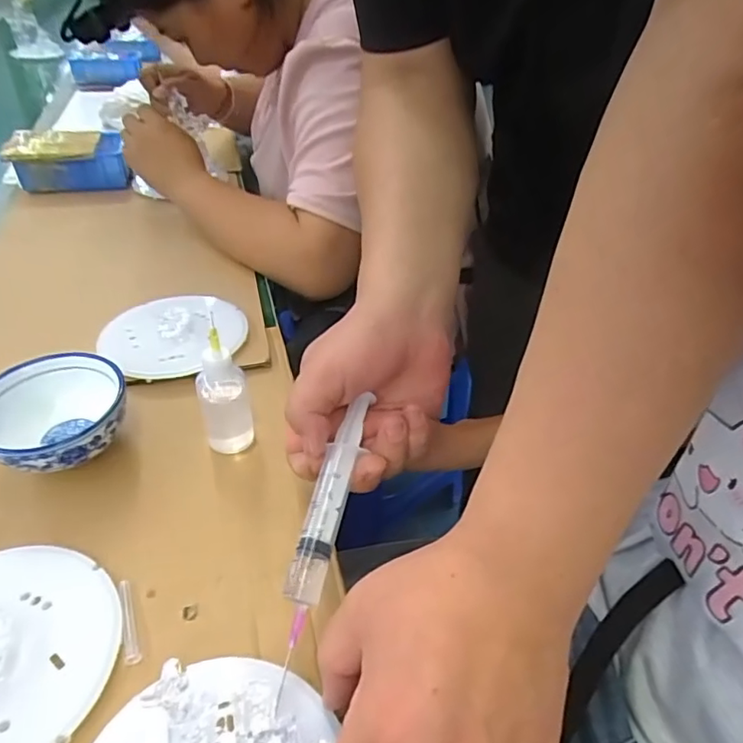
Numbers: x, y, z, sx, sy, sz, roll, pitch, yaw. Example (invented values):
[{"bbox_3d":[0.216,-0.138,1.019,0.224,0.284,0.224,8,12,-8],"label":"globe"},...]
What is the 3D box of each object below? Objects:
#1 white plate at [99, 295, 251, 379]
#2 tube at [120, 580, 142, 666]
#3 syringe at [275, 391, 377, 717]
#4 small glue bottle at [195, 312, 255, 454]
[{"bbox_3d":[-0.183,-0.039,0.527,0.125,0.024,0.121,2,40,-2],"label":"white plate"},{"bbox_3d":[-0.141,0.143,0.321,0.008,0.004,0.051,-15,43,-21],"label":"tube"},{"bbox_3d":[-0.029,0.089,0.326,0.020,0.015,0.164,11,63,11],"label":"syringe"},{"bbox_3d":[-0.108,0.013,0.405,0.034,0.105,0.035,-11,42,-17],"label":"small glue bottle"}]

